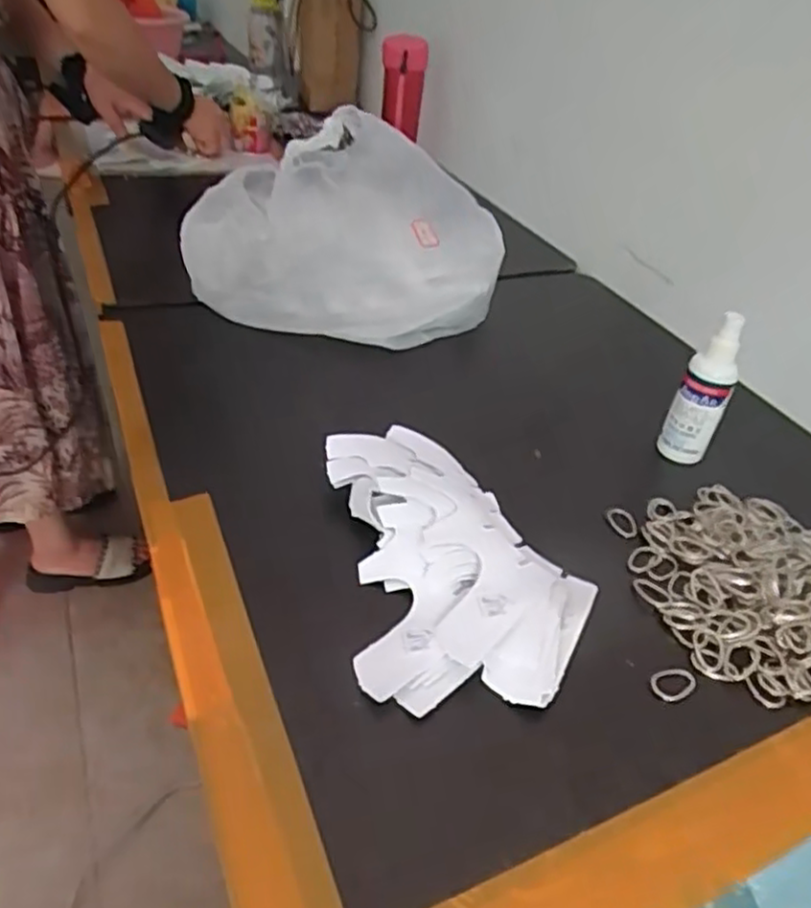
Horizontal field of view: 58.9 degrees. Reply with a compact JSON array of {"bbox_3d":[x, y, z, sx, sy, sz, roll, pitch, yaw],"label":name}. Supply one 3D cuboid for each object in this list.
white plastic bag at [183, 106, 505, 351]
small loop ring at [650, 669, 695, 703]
[{"bbox_3d":[-0.053,-0.226,0.728,0.310,0.158,0.176,8,36,0],"label":"white plastic bag"},{"bbox_3d":[0.164,0.141,0.437,0.029,0.004,0.019,1,38,-8],"label":"small loop ring"}]

